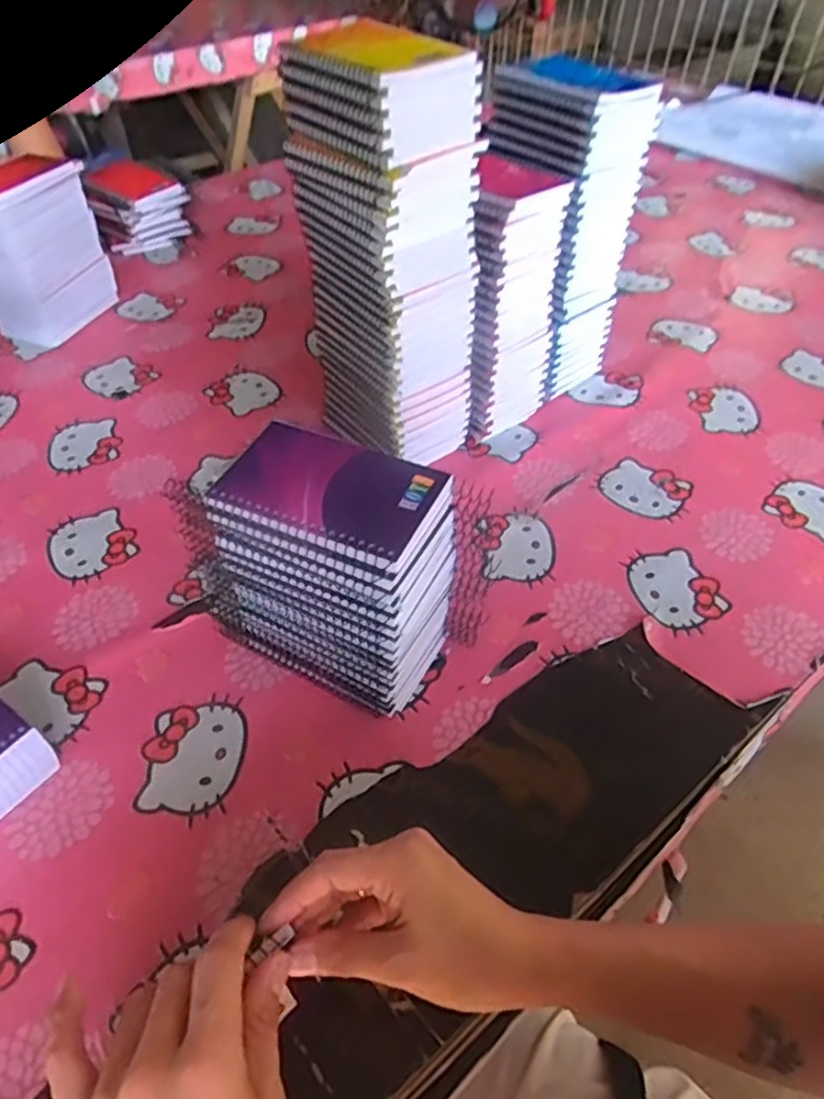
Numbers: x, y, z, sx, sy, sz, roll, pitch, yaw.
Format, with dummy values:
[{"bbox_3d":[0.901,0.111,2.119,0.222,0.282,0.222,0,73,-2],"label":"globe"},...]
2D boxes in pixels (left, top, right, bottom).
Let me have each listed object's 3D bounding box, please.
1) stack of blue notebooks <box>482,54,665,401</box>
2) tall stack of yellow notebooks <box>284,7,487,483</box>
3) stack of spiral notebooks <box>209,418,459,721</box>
[{"bbox_3d":[0.149,-0.317,0.712,0.102,0.287,0.137,-24,51,-20],"label":"stack of blue notebooks"},{"bbox_3d":[-0.017,-0.234,0.609,0.105,0.336,0.129,-31,54,-25],"label":"tall stack of yellow notebooks"},{"bbox_3d":[-0.055,0.017,0.488,0.147,0.179,0.087,21,51,19],"label":"stack of spiral notebooks"}]

